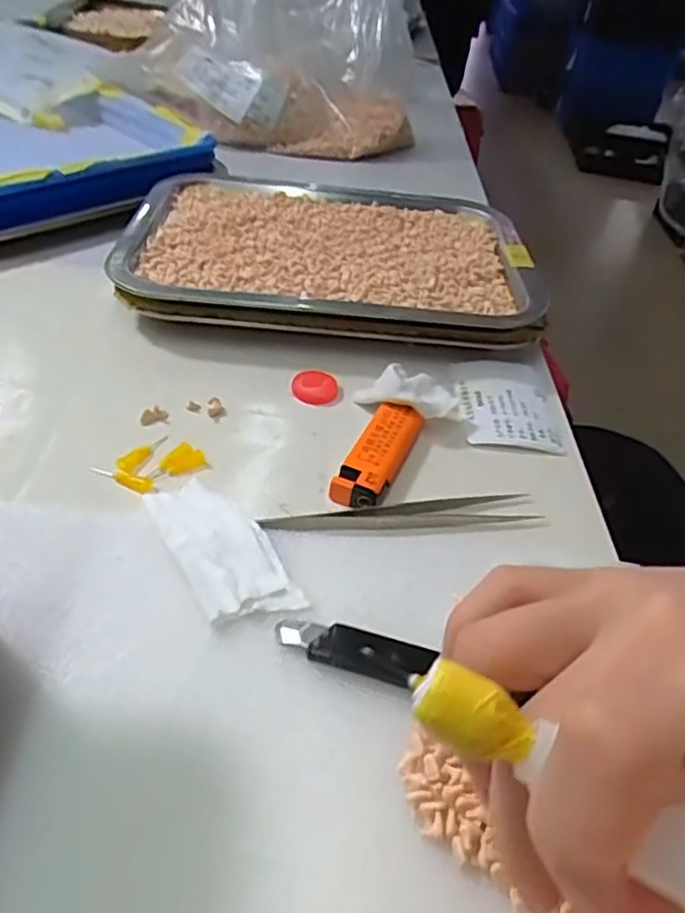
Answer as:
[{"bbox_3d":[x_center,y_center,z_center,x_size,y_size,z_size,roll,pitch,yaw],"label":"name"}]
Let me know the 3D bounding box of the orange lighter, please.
[{"bbox_3d":[0.018,-0.001,0.311,0.025,0.012,0.067,19,44,12],"label":"orange lighter"}]

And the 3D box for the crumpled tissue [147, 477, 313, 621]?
[{"bbox_3d":[-0.051,0.035,0.260,0.036,0.005,0.081,-20,49,-27],"label":"crumpled tissue"}]

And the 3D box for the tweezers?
[{"bbox_3d":[0.028,0.025,0.289,0.126,0.008,0.015,-4,43,-12],"label":"tweezers"}]

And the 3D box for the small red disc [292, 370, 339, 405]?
[{"bbox_3d":[-0.015,-0.039,0.353,0.025,0.007,0.020,4,43,-5],"label":"small red disc"}]

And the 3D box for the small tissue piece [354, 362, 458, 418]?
[{"bbox_3d":[0.033,-0.034,0.339,0.050,0.023,0.024,19,44,12],"label":"small tissue piece"}]

